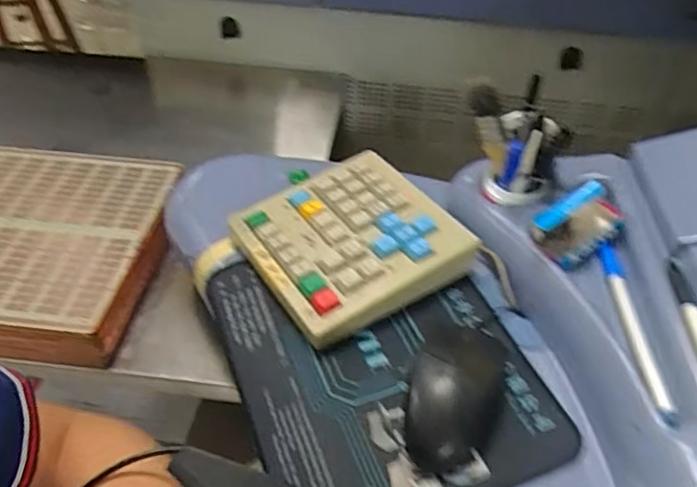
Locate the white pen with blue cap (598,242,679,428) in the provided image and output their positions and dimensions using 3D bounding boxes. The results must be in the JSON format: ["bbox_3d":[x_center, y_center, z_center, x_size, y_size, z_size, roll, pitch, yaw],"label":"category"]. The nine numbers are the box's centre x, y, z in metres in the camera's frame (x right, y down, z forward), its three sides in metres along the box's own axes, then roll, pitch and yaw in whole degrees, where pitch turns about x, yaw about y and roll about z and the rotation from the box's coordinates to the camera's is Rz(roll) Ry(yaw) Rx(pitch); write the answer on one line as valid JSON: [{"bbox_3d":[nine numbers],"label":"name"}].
[{"bbox_3d":[0.195,0.057,0.400,0.016,0.013,0.151,2,45,1],"label":"white pen with blue cap"}]

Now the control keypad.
[{"bbox_3d":[0.000,-0.003,0.501,0.155,0.039,0.160,-25,50,-24],"label":"control keypad"}]

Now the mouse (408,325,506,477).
[{"bbox_3d":[0.074,0.102,0.400,0.060,0.029,0.104,14,46,12],"label":"mouse"}]

